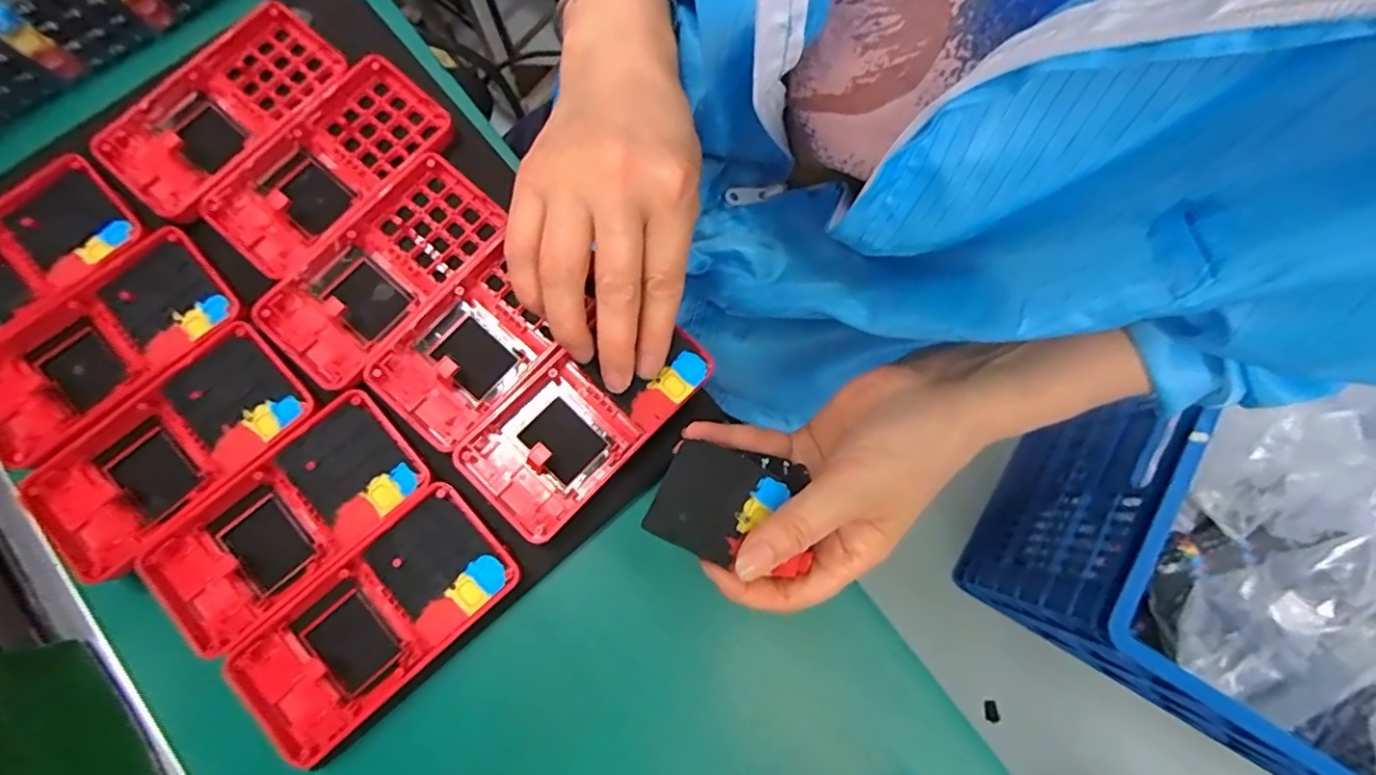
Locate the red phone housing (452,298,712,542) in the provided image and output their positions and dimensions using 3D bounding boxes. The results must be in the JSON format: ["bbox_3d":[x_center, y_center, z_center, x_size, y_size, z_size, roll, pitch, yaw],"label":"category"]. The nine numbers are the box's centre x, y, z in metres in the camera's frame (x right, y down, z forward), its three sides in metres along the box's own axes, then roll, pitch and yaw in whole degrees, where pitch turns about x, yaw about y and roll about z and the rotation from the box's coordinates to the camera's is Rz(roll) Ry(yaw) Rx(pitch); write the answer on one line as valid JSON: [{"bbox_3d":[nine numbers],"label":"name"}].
[{"bbox_3d":[-0.051,0.013,0.299,0.061,0.013,0.119,43,82,6],"label":"red phone housing"}]

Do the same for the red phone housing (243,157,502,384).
[{"bbox_3d":[-0.153,-0.058,0.313,0.061,0.019,0.124,41,81,6],"label":"red phone housing"}]

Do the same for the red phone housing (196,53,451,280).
[{"bbox_3d":[-0.187,-0.114,0.323,0.066,0.018,0.124,42,82,6],"label":"red phone housing"}]

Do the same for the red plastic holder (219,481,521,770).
[{"bbox_3d":[-0.143,0.108,0.286,0.126,0.021,0.059,-41,83,-8],"label":"red plastic holder"}]

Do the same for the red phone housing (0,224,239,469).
[{"bbox_3d":[-0.284,-0.018,0.300,0.125,0.018,0.063,-42,83,-8],"label":"red phone housing"}]

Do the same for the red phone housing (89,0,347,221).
[{"bbox_3d":[-0.242,-0.145,0.323,0.066,0.018,0.124,39,81,6],"label":"red phone housing"}]

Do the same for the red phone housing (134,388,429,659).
[{"bbox_3d":[-0.187,0.064,0.288,0.126,0.013,0.062,-43,83,-8],"label":"red phone housing"}]

